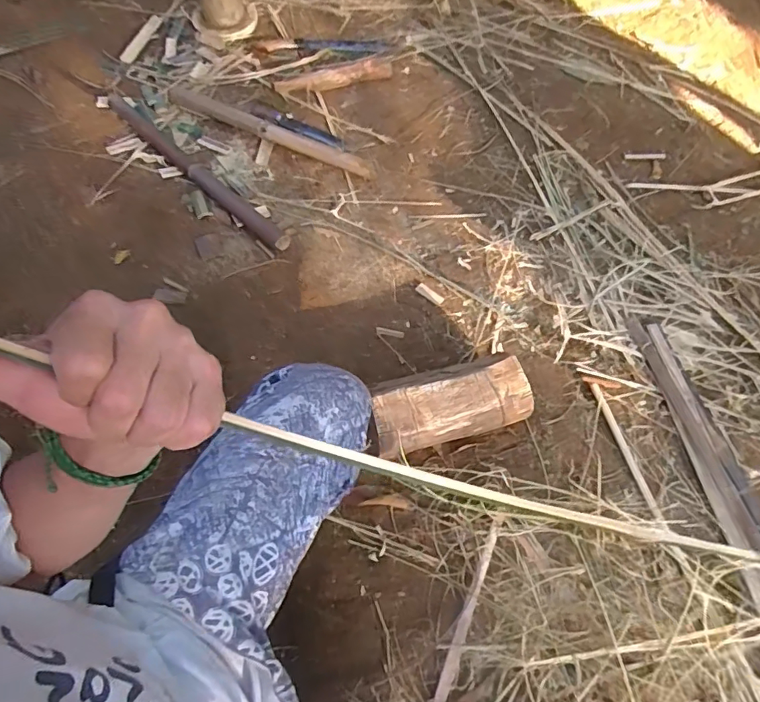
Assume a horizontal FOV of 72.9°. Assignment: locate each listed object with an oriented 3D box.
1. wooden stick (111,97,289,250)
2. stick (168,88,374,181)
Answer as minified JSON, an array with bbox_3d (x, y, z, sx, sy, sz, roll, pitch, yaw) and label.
[{"bbox_3d":[-0.451,-0.440,1.238,0.669,0.033,0.052,39,70,18],"label":"wooden stick"},{"bbox_3d":[-0.275,-0.559,1.307,0.579,0.029,0.064,24,66,11],"label":"stick"}]

